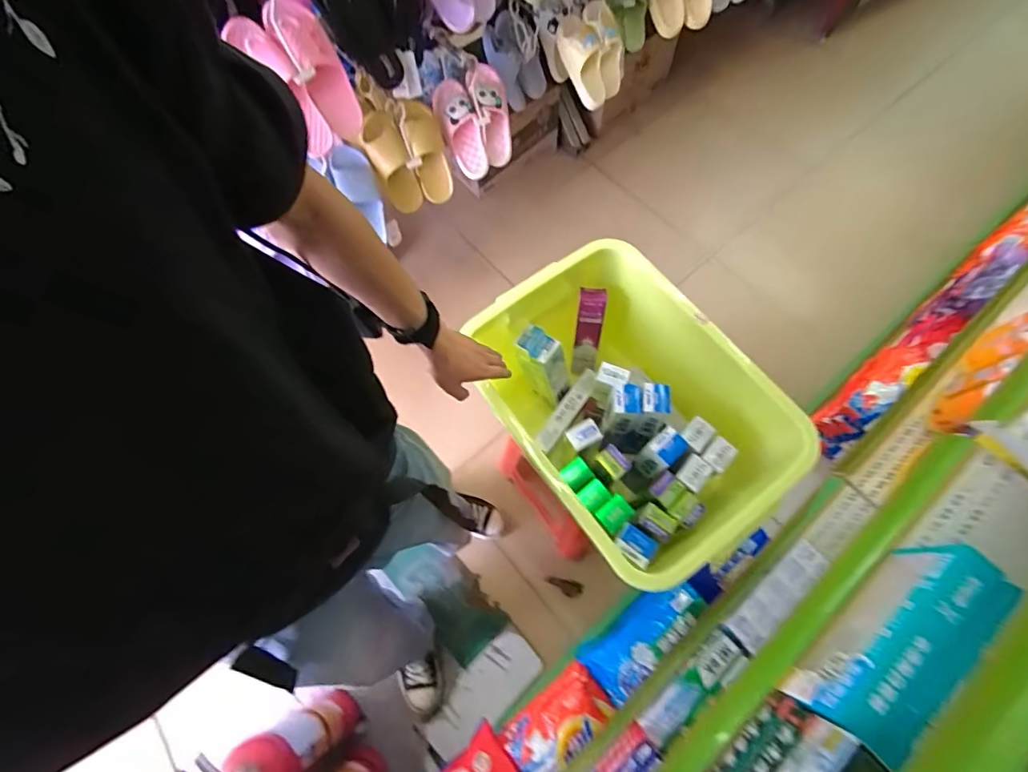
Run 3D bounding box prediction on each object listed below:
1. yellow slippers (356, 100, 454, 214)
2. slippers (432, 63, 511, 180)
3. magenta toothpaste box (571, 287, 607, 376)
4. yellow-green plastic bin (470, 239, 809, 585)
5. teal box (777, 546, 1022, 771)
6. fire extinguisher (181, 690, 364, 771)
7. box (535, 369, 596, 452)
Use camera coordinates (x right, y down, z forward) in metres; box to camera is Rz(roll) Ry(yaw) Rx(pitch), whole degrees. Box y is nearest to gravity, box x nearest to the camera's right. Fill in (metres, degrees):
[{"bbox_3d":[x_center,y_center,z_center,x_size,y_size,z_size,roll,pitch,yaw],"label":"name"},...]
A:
[{"bbox_3d":[-0.272,-0.580,1.218,0.187,0.174,0.172,-16,68,-5],"label":"yellow slippers"},{"bbox_3d":[-0.103,-0.679,1.248,0.182,0.198,0.173,-1,67,1],"label":"slippers"},{"bbox_3d":[0.146,-0.103,0.946,0.049,0.191,0.031,5,42,4],"label":"magenta toothpaste box"},{"bbox_3d":[0.178,0.047,0.846,0.367,0.271,0.518,-35,71,-12],"label":"yellow-green plastic bin"},{"bbox_3d":[0.377,0.252,0.469,0.215,0.111,0.059,-42,72,-14],"label":"teal box"},{"bbox_3d":[-0.450,0.738,0.957,0.127,0.451,0.132,-29,70,-10],"label":"fire extinguisher"},{"bbox_3d":[0.110,0.046,0.954,0.040,0.029,0.190,33,72,14],"label":"box"}]

